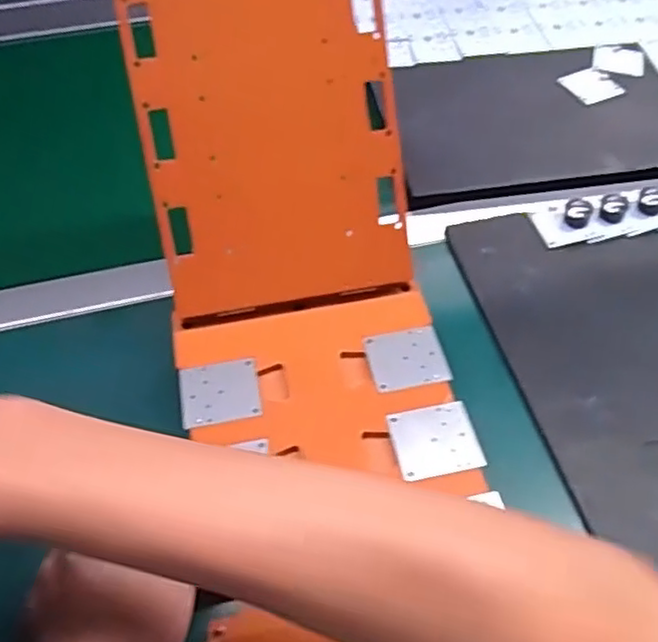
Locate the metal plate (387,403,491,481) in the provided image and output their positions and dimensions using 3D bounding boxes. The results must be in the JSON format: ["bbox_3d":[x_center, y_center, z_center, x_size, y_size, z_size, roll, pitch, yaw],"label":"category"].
[{"bbox_3d":[0.062,0.070,0.387,0.048,0.004,0.045,-9,49,-6],"label":"metal plate"}]

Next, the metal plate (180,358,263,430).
[{"bbox_3d":[-0.068,0.045,0.416,0.049,0.005,0.044,-11,54,-6],"label":"metal plate"}]

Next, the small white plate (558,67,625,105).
[{"bbox_3d":[0.255,-0.231,0.644,0.047,0.004,0.049,-25,56,-16],"label":"small white plate"}]

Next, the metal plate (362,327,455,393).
[{"bbox_3d":[0.050,0.023,0.427,0.048,0.004,0.045,-10,54,-5],"label":"metal plate"}]

